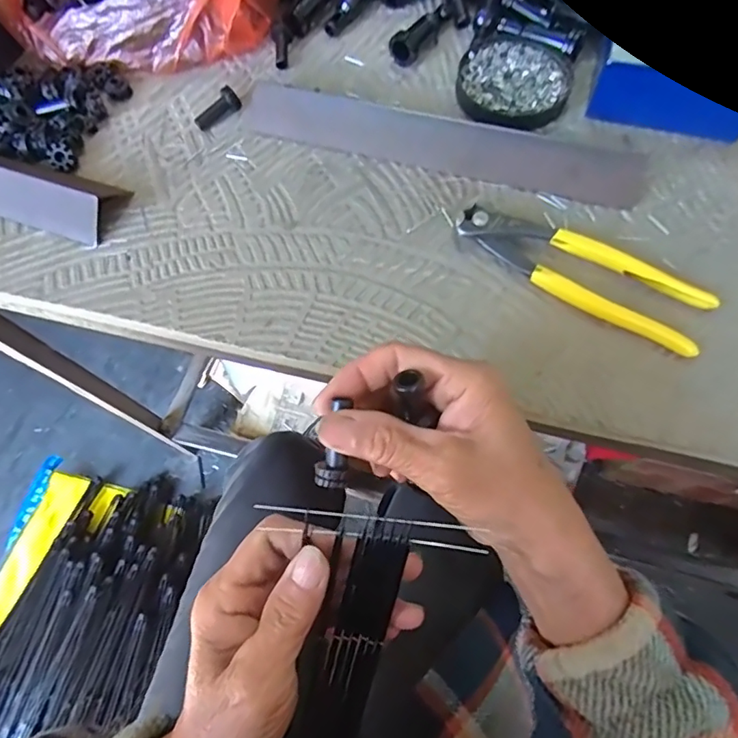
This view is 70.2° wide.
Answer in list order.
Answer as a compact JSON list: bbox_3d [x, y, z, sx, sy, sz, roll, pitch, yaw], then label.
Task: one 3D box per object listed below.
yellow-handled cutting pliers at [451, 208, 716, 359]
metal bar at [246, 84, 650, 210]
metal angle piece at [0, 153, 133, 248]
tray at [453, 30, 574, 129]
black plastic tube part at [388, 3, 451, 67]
[{"bbox_3d":[0.134,-0.063,0.337,0.161,0.013,0.045,28,72,13],"label":"yellow-handled cutting pliers"},{"bbox_3d":[0.049,-0.162,0.371,0.283,0.024,0.033,14,69,8],"label":"metal bar"},{"bbox_3d":[-0.292,-0.147,0.379,0.236,0.024,0.052,19,70,10],"label":"metal angle piece"},{"bbox_3d":[0.111,-0.221,0.401,0.083,0.010,0.083,14,69,8],"label":"tray"},{"bbox_3d":[0.043,-0.272,0.422,0.021,0.022,0.067,33,73,14],"label":"black plastic tube part"}]

